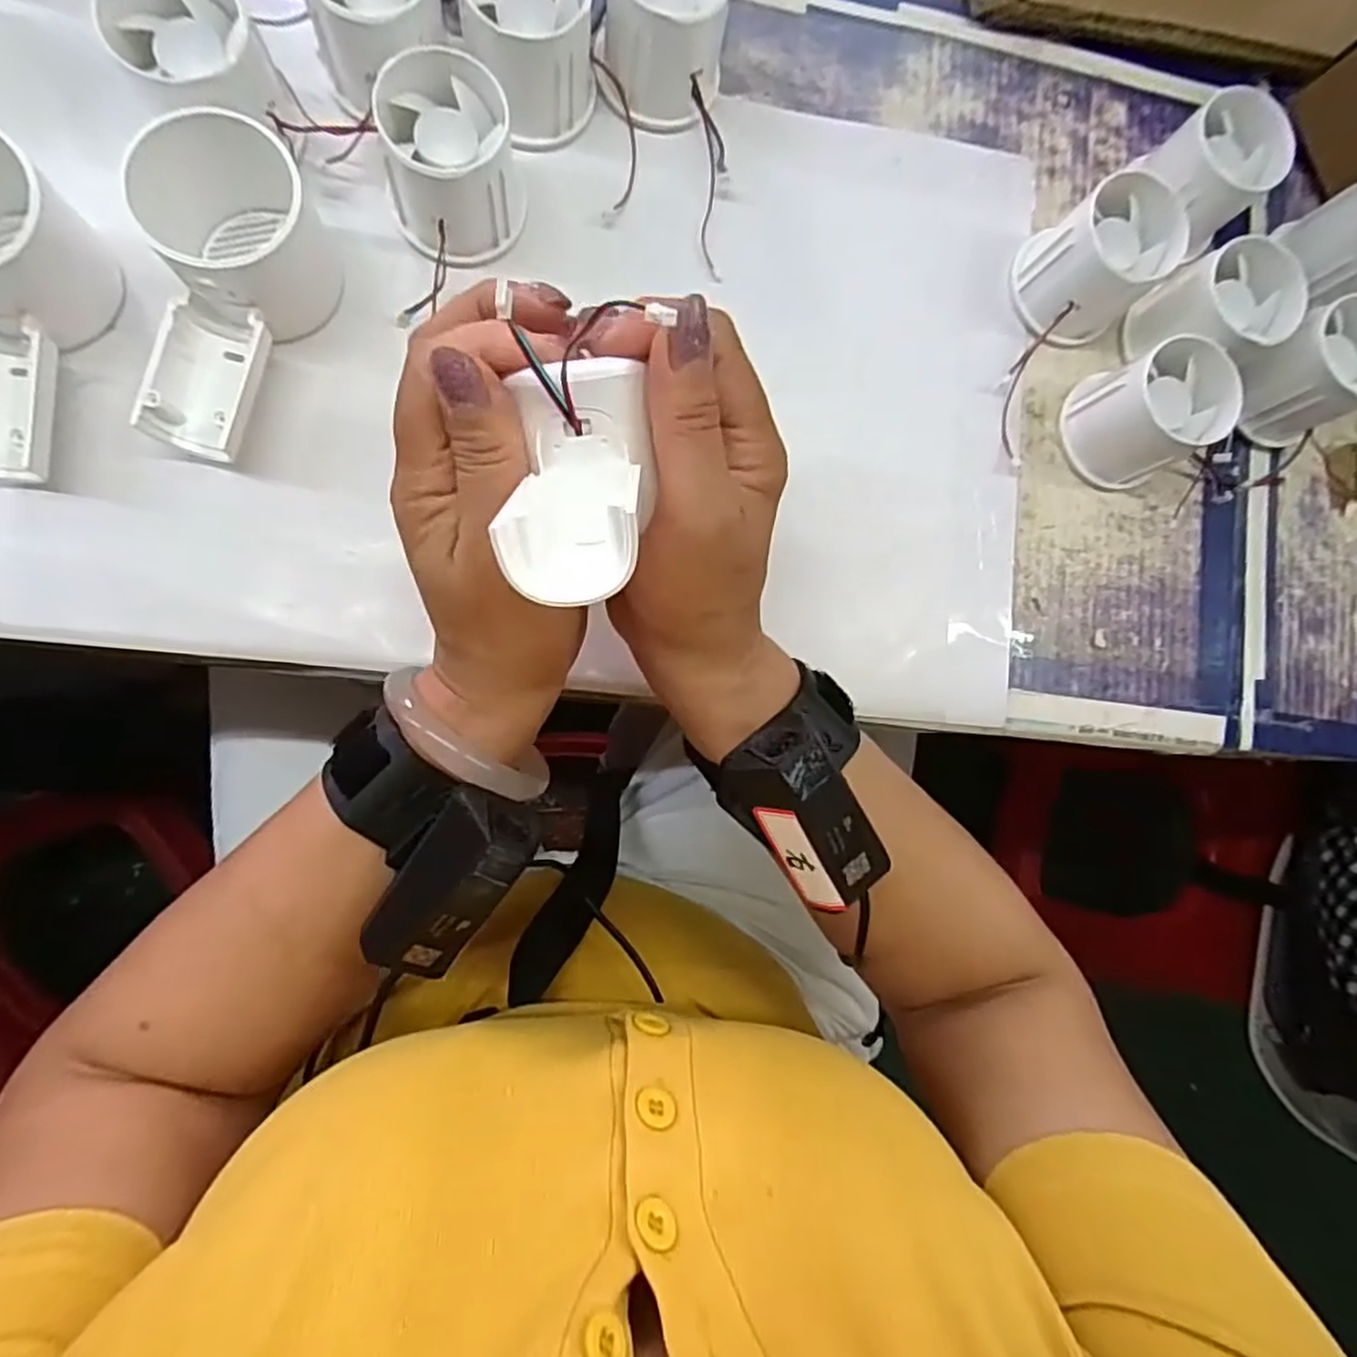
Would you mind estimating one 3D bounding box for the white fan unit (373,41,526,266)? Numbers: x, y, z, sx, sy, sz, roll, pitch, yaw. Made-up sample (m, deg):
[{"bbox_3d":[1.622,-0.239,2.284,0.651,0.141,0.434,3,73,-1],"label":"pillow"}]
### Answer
[{"bbox_3d":[-0.094,-0.212,0.296,0.055,0.047,0.057,1,87,-9],"label":"white fan unit"}]

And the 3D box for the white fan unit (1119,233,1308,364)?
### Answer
[{"bbox_3d":[0.254,-0.176,0.346,0.059,0.047,0.056,-1,87,-9],"label":"white fan unit"}]

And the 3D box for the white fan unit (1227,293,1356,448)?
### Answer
[{"bbox_3d":[0.310,-0.149,0.348,0.054,0.046,0.051,-27,91,-9],"label":"white fan unit"}]

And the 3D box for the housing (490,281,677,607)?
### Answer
[{"bbox_3d":[-0.027,-0.053,0.196,0.039,0.037,0.082,8,51,-8],"label":"housing"}]

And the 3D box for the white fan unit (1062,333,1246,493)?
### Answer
[{"bbox_3d":[0.224,-0.126,0.340,0.058,0.048,0.056,-23,91,-9],"label":"white fan unit"}]

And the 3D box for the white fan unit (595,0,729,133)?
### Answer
[{"bbox_3d":[-0.006,-0.287,0.314,0.054,0.049,0.056,4,86,-9],"label":"white fan unit"}]

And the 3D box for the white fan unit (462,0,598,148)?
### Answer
[{"bbox_3d":[-0.063,-0.272,0.304,0.052,0.045,0.055,-3,87,-9],"label":"white fan unit"}]

